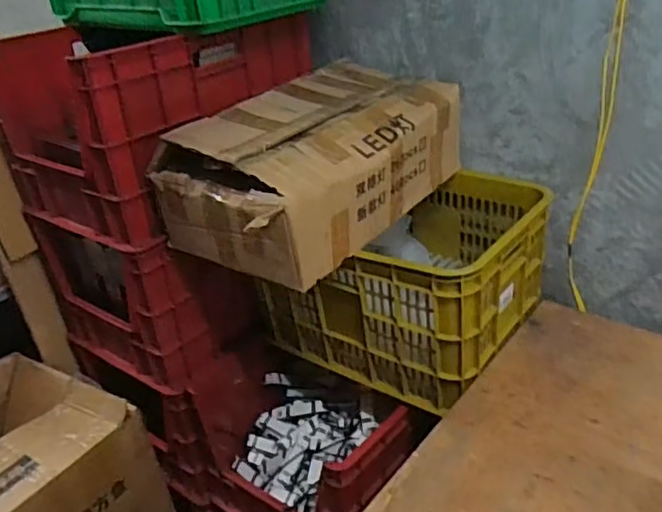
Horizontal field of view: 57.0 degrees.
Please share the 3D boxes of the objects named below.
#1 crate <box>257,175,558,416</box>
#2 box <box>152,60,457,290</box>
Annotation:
[{"bbox_3d":[0.158,0.032,1.217,0.439,0.289,0.406,18,37,36],"label":"crate"},{"bbox_3d":[-0.017,-0.180,1.111,0.303,0.200,0.520,17,36,34],"label":"box"}]

